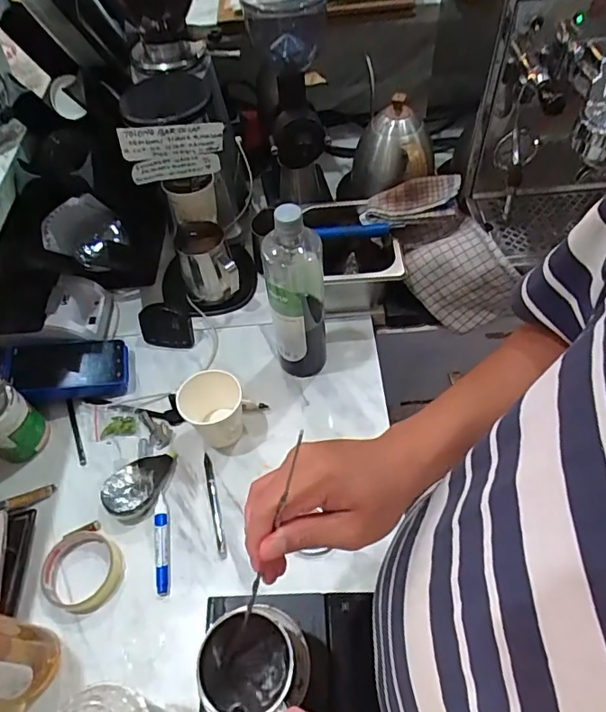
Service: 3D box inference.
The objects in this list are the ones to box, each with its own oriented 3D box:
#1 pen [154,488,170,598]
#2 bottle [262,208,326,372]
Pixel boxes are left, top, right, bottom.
[{"bbox_3d":[-0.169,0.222,0.608,0.016,0.010,0.116,-11,54,-3],"label":"pen"},{"bbox_3d":[-0.007,-0.074,0.643,0.069,0.270,0.071,-3,54,3],"label":"bottle"}]

